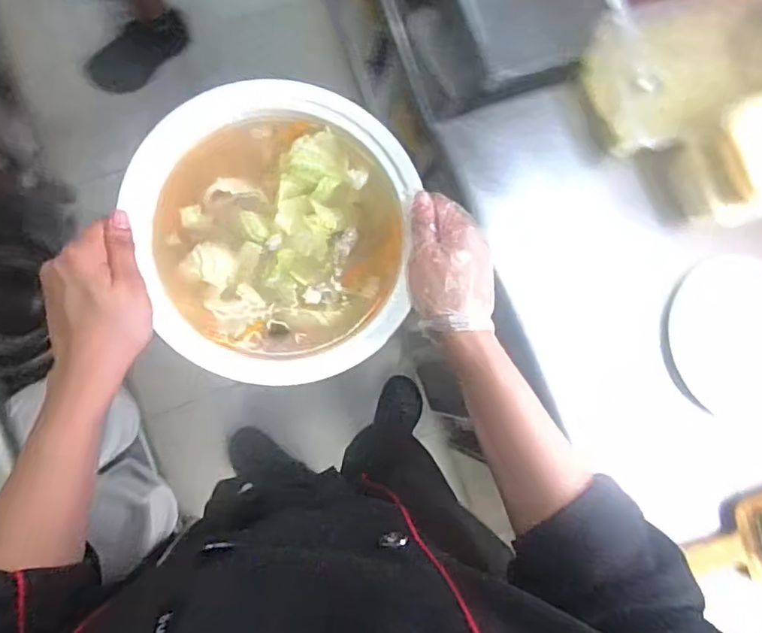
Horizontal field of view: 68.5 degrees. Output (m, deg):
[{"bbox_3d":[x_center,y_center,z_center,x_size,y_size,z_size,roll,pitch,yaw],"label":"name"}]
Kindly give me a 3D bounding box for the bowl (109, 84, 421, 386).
[{"bbox_3d":[-0.082,-0.068,0.437,0.205,0.065,0.225,7,88,0],"label":"bowl"}]

